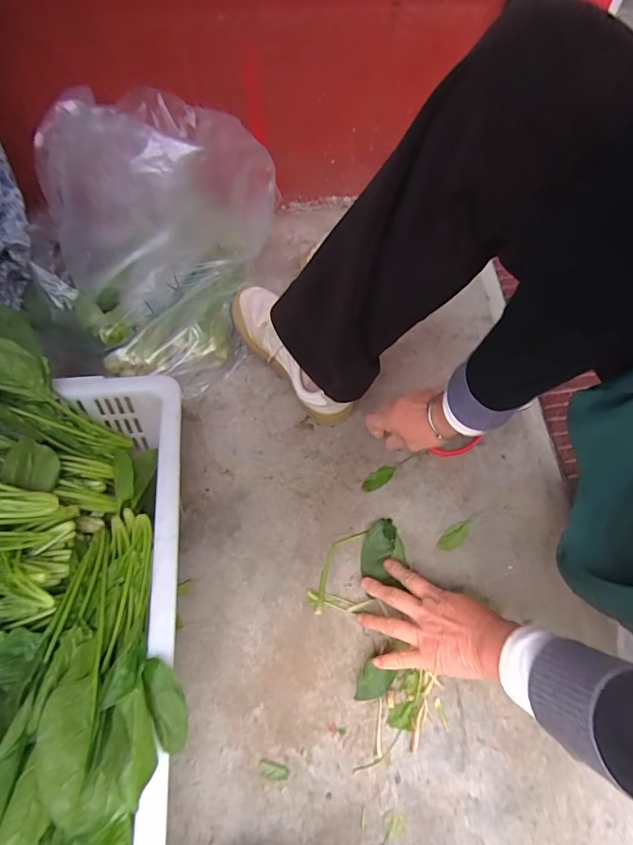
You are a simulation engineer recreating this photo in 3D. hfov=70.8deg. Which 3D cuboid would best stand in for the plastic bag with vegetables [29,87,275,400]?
[{"bbox_3d":[-0.232,-0.252,0.644,0.256,0.306,0.323,16,59,7],"label":"plastic bag with vegetables"}]

